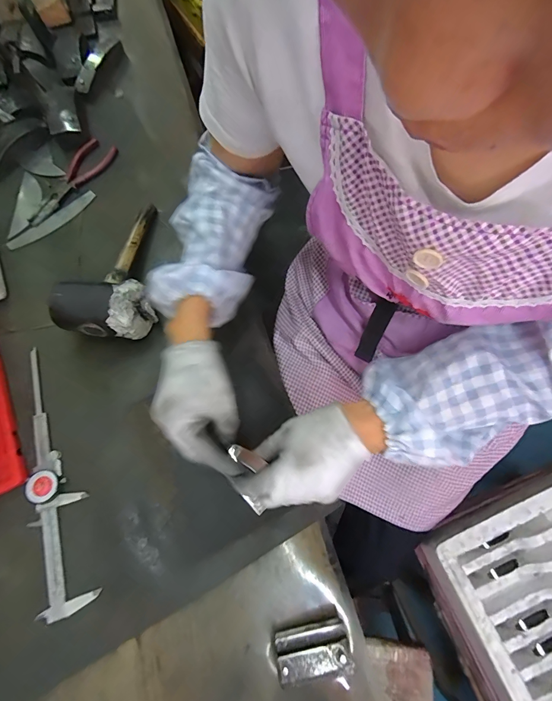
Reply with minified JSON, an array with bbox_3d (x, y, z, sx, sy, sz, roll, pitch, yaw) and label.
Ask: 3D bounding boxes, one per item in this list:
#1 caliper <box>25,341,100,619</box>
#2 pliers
[{"bbox_3d":[-0.277,0.146,0.430,0.058,0.014,0.314,-20,70,-6],"label":"caliper"},{"bbox_3d":[-0.358,-0.292,0.602,0.063,0.009,0.192,33,73,13],"label":"pliers"}]

